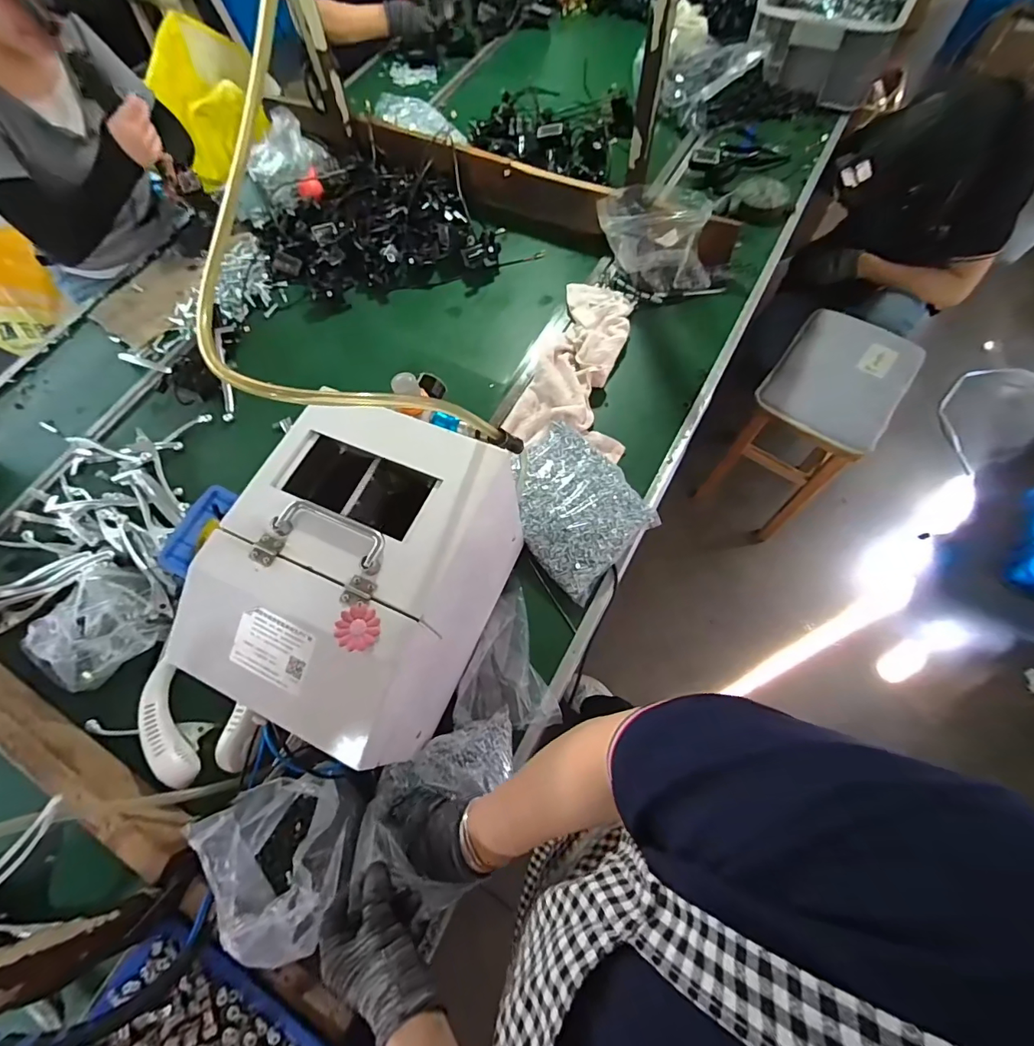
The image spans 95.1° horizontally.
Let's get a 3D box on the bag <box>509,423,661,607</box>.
[{"bbox_3d":[0.083,-0.029,0.712,0.183,0.052,0.230,-35,71,-12],"label":"bag"}]

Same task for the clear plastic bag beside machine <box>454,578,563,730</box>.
[{"bbox_3d":[-0.019,0.175,0.643,0.127,0.035,0.186,-6,68,0],"label":"clear plastic bag beside machine"}]

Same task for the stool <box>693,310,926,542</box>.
[{"bbox_3d":[0.719,-0.222,1.246,0.267,0.461,0.317,35,73,15],"label":"stool"}]

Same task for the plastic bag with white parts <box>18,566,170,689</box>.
[{"bbox_3d":[-0.598,0.133,0.665,0.126,0.075,0.161,-36,71,-12],"label":"plastic bag with white parts"}]

